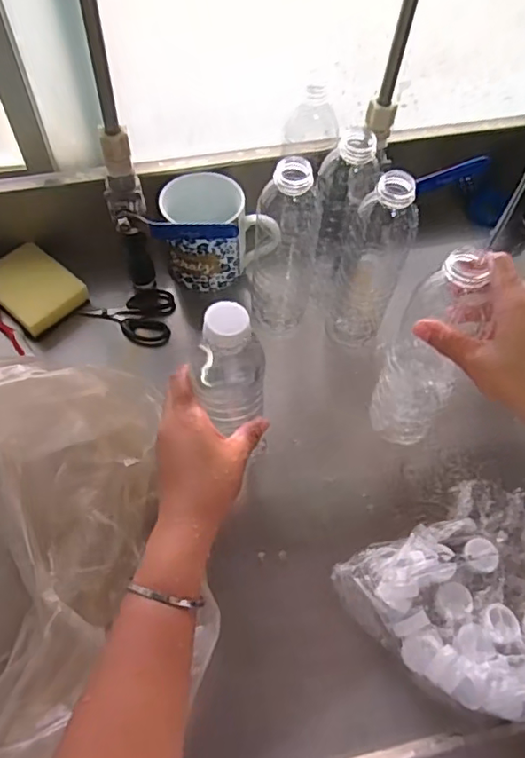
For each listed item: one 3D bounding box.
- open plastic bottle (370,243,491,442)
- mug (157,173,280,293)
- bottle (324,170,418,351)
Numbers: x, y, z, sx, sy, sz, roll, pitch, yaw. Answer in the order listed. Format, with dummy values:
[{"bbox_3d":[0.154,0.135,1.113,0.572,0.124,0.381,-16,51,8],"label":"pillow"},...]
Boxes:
[{"bbox_3d":[0.141,-0.023,0.486,0.056,0.203,0.062,17,57,9],"label":"open plastic bottle"},{"bbox_3d":[-0.053,-0.162,0.633,0.109,0.097,0.082,-9,60,-8],"label":"mug"},{"bbox_3d":[0.110,-0.119,0.572,0.066,0.209,0.065,20,61,9],"label":"bottle"}]

